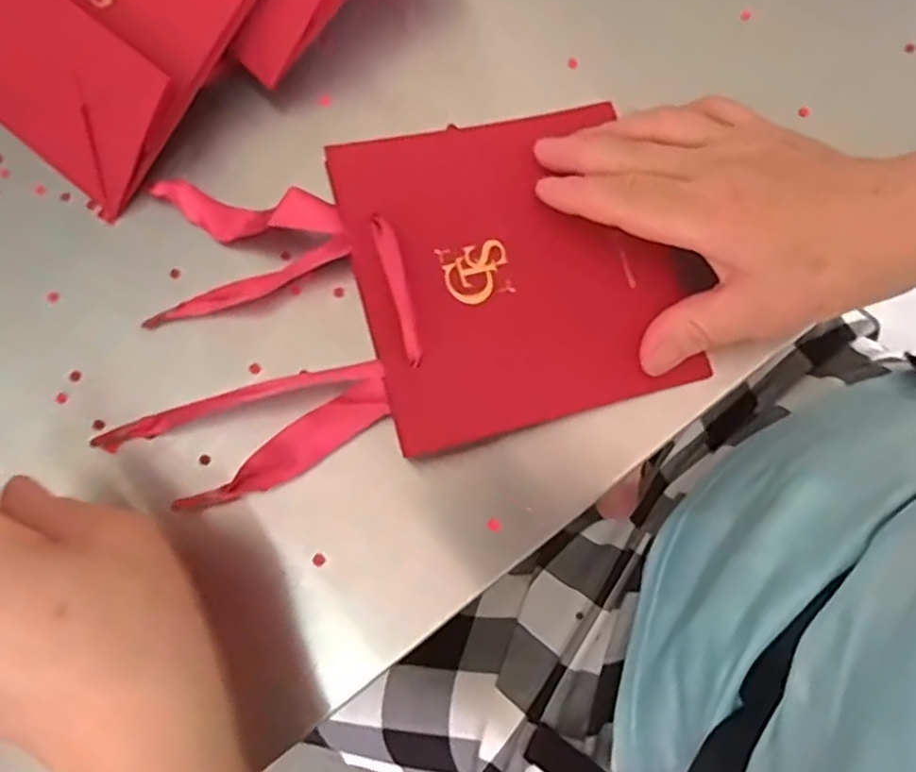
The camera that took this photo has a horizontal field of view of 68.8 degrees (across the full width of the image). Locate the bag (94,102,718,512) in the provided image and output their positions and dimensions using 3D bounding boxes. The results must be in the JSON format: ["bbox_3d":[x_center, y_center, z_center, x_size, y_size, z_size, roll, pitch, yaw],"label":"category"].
[{"bbox_3d":[-0.021,-0.044,0.293,0.237,0.025,0.141,-13,77,-1],"label":"bag"}]

